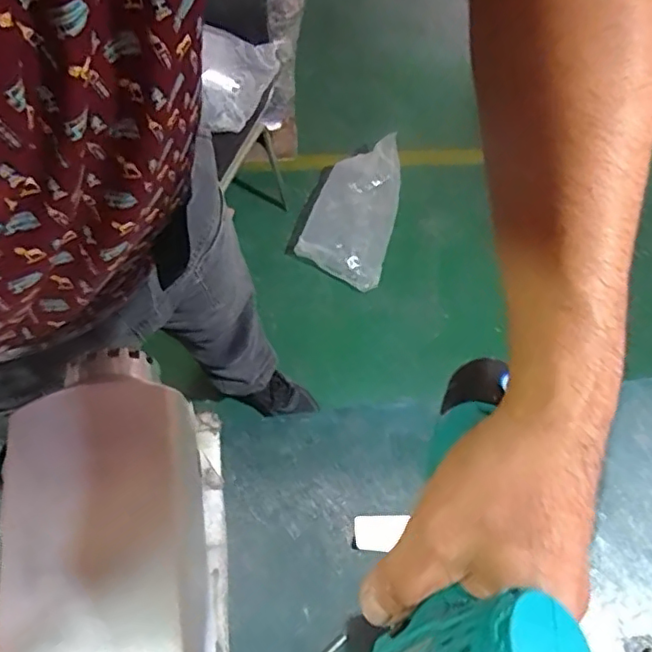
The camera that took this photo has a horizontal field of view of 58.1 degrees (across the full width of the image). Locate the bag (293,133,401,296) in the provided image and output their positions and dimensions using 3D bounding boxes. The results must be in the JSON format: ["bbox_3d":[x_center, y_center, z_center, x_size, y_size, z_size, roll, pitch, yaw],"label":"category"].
[{"bbox_3d":[0.077,-0.324,1.605,0.222,0.065,0.450,12,79,12],"label":"bag"}]

